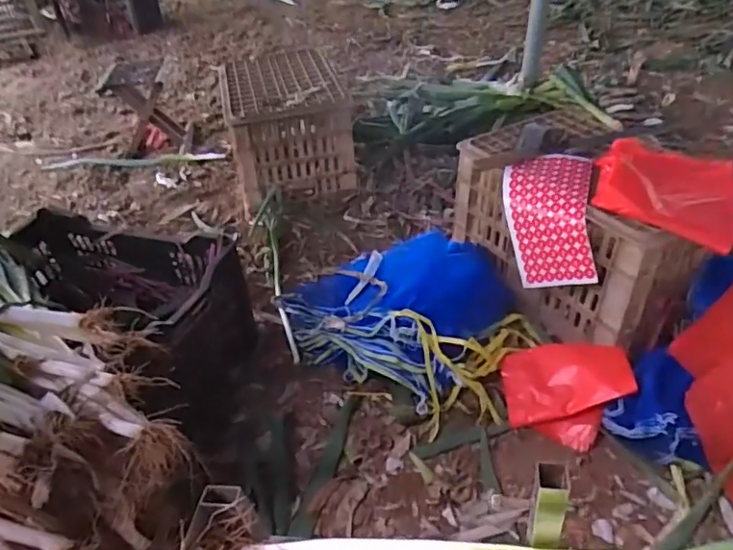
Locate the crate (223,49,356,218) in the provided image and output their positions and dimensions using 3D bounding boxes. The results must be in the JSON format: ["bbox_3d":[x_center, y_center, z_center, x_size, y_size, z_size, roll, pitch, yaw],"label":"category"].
[{"bbox_3d":[-0.247,-0.446,1.708,0.333,0.283,0.468,-11,40,-11],"label":"crate"}]

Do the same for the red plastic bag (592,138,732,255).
[{"bbox_3d":[0.544,-0.168,1.024,0.234,0.052,0.281,16,42,20],"label":"red plastic bag"}]

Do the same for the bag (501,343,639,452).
[{"bbox_3d":[0.348,0.198,1.006,0.213,0.104,0.159,16,43,23],"label":"bag"}]

